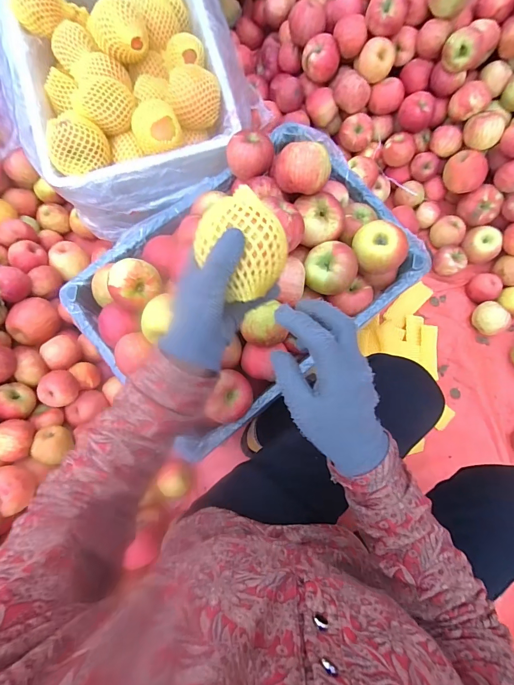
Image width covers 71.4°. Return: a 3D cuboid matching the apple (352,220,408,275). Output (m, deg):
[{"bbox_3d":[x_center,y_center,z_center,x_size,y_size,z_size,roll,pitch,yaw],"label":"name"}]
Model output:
[{"bbox_3d":[0.180,-0.139,0.540,0.078,0.056,0.072,0,82,0],"label":"apple"}]

